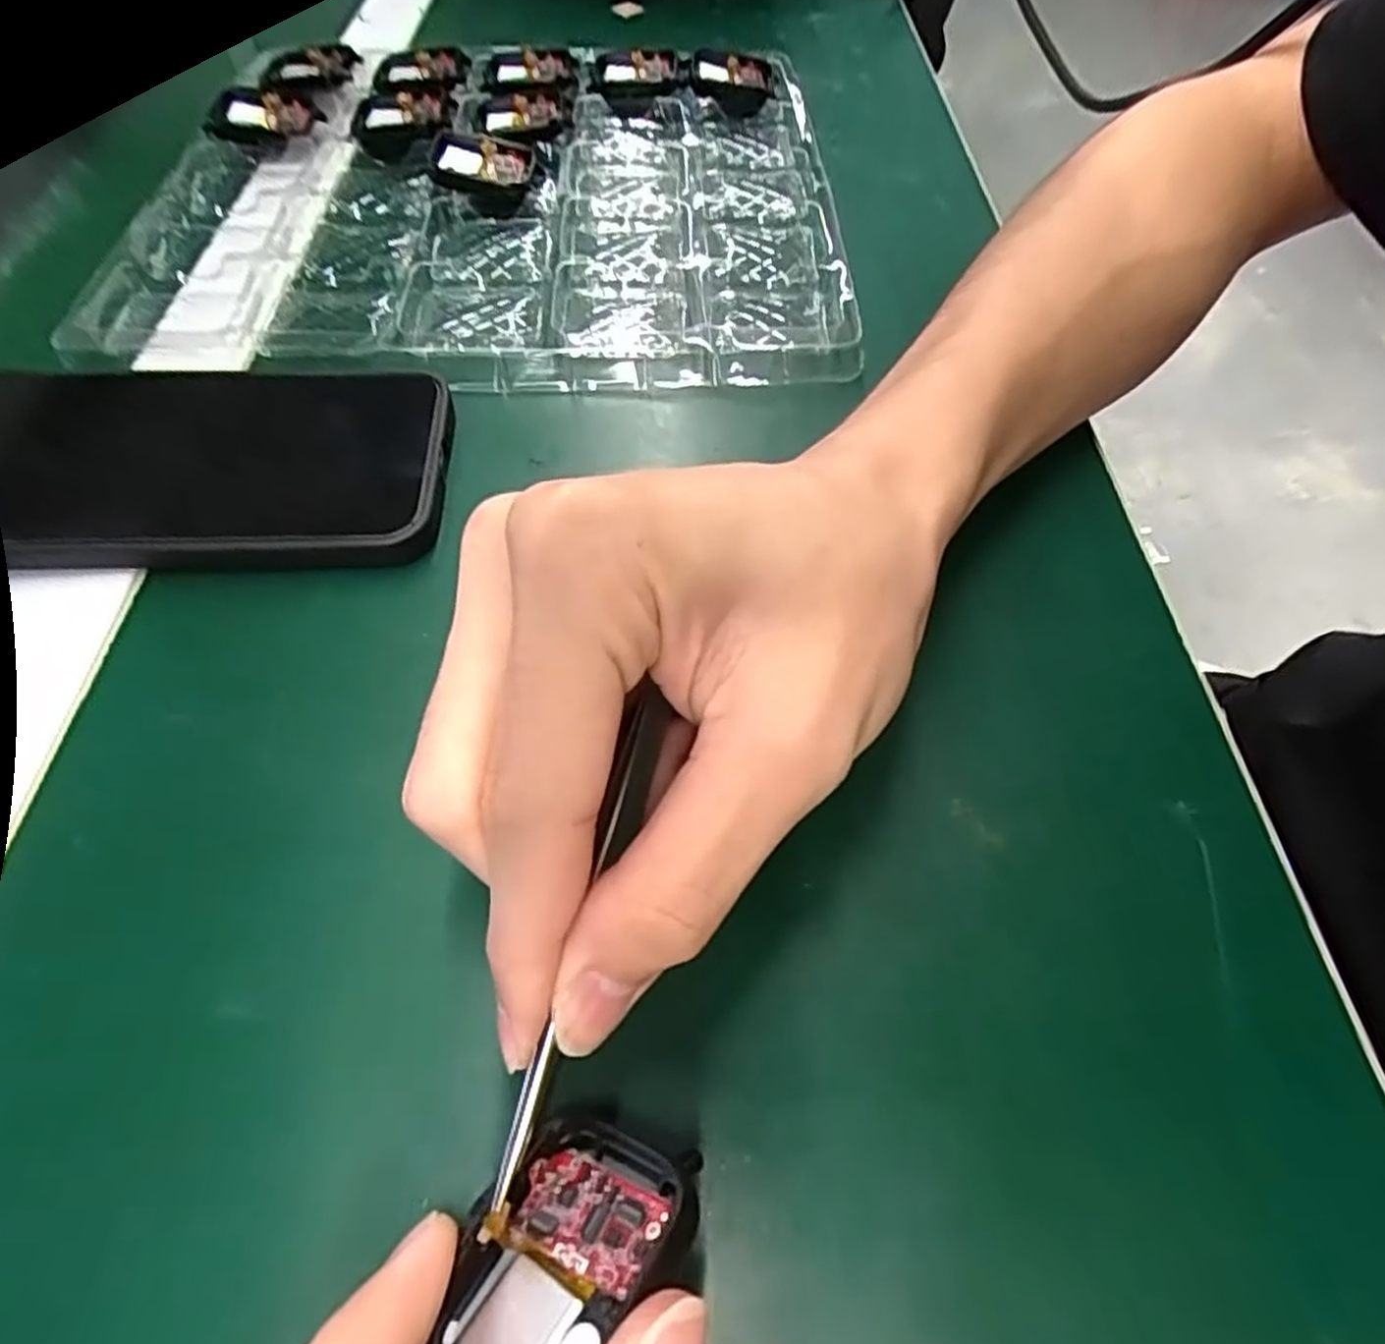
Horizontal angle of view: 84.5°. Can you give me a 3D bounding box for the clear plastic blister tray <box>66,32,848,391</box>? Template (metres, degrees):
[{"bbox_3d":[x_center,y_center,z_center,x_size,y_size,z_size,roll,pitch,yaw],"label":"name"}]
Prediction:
[{"bbox_3d":[-0.083,-0.209,0.332,0.278,0.023,0.252,-2,57,-1],"label":"clear plastic blister tray"}]

